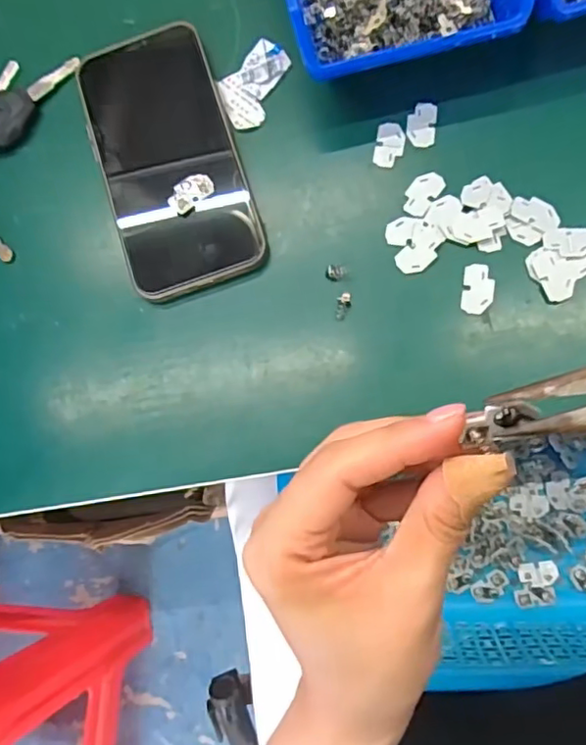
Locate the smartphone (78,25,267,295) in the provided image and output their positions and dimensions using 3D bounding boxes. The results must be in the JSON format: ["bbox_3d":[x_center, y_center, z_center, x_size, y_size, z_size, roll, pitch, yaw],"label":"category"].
[{"bbox_3d":[-0.074,-0.125,0.345,0.080,0.010,0.159,-19,78,4],"label":"smartphone"}]

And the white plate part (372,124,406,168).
[{"bbox_3d":[0.055,-0.129,0.338,0.016,0.004,0.026,7,81,9],"label":"white plate part"}]

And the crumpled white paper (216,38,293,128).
[{"bbox_3d":[-0.021,-0.169,0.353,0.048,0.007,0.034,-39,78,0],"label":"crumpled white paper"}]

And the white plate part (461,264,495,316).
[{"bbox_3d":[0.098,-0.044,0.315,0.016,0.004,0.027,8,81,9],"label":"white plate part"}]

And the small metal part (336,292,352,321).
[{"bbox_3d":[0.027,-0.036,0.324,0.008,0.004,0.015,4,81,8],"label":"small metal part"}]

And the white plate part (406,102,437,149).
[{"bbox_3d":[0.073,-0.140,0.339,0.016,0.004,0.027,6,81,9],"label":"white plate part"}]

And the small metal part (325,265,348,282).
[{"bbox_3d":[0.024,-0.055,0.328,0.012,0.004,0.009,11,82,9],"label":"small metal part"}]

